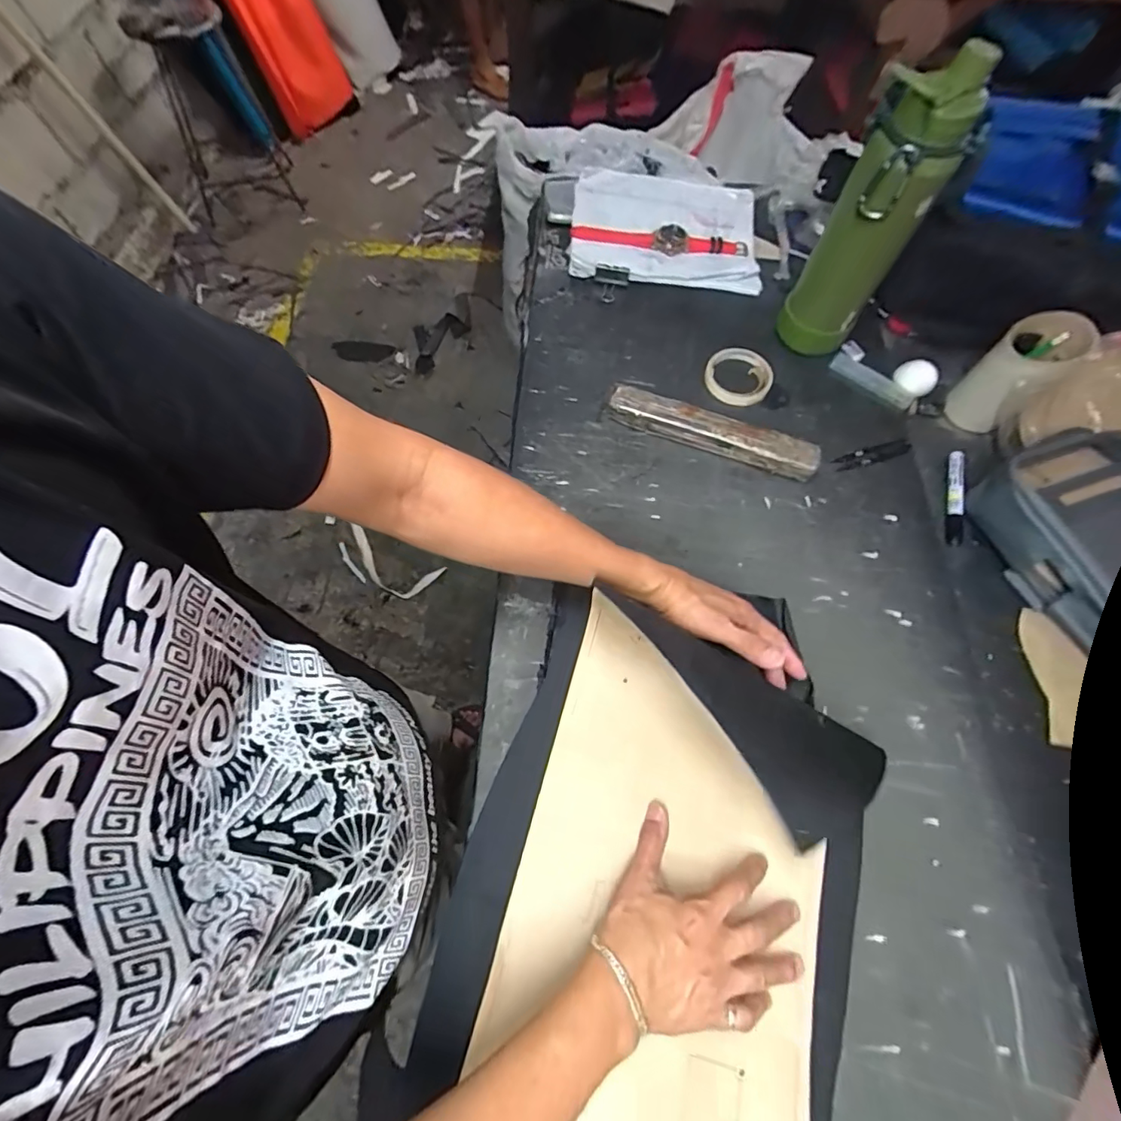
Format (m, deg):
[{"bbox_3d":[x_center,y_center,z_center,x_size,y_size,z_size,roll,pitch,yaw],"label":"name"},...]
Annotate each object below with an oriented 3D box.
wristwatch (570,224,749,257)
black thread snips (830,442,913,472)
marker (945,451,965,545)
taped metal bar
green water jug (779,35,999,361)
[{"bbox_3d":[0.150,-0.486,0.766,0.263,0.016,0.050,4,66,0],"label":"wristwatch"},{"bbox_3d":[0.390,-0.131,0.624,0.114,0.011,0.018,-16,68,-8],"label":"black thread snips"},{"bbox_3d":[0.491,-0.078,0.621,0.022,0.019,0.127,14,67,5],"label":"marker"},{"bbox_3d":[0.186,-0.156,0.614,0.261,0.036,0.044,20,67,7],"label":"taped metal bar"},{"bbox_3d":[0.352,-0.381,0.575,0.096,0.288,0.118,32,69,12],"label":"green water jug"}]

